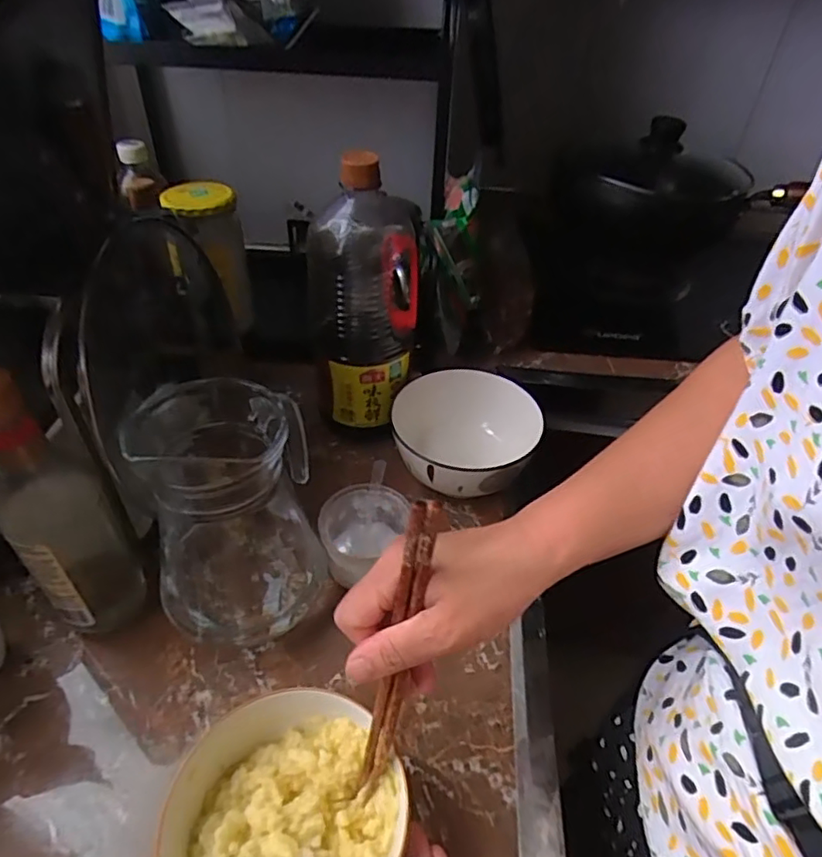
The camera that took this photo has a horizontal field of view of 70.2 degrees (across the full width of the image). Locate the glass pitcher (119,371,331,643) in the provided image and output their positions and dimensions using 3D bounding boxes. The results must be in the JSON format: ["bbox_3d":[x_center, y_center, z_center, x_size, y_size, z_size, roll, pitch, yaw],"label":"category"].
[{"bbox_3d":[-0.137,0.072,0.454,0.128,0.192,0.123,-9,44,-14],"label":"glass pitcher"}]

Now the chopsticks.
[{"bbox_3d":[-0.010,0.135,0.324,0.016,0.225,0.010,14,27,11],"label":"chopsticks"}]

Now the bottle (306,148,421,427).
[{"bbox_3d":[-0.046,-0.137,0.588,0.107,0.250,0.113,-2,43,-6],"label":"bottle"}]

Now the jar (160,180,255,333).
[{"bbox_3d":[-0.242,-0.203,0.709,0.080,0.157,0.089,-10,46,-15],"label":"jar"}]

